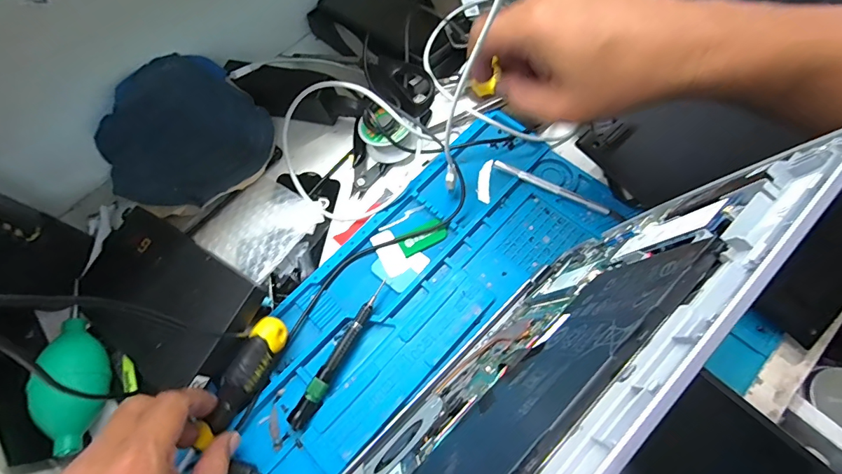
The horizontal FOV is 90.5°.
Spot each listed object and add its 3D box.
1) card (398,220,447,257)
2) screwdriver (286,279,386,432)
[{"bbox_3d":[0.002,0.000,0.385,0.045,0.004,0.022,-27,68,-7],"label":"card"},{"bbox_3d":[-0.064,0.095,0.343,0.014,0.019,0.130,28,72,15],"label":"screwdriver"}]

